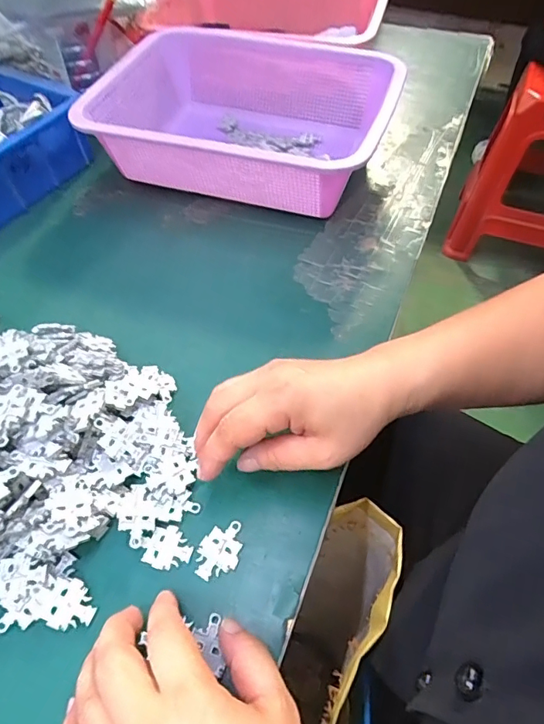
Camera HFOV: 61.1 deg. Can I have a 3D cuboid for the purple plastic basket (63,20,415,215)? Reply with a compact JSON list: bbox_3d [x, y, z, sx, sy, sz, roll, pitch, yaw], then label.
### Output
[{"bbox_3d":[-0.029,-0.256,0.497,0.286,0.091,0.220,14,57,12],"label":"purple plastic basket"}]

